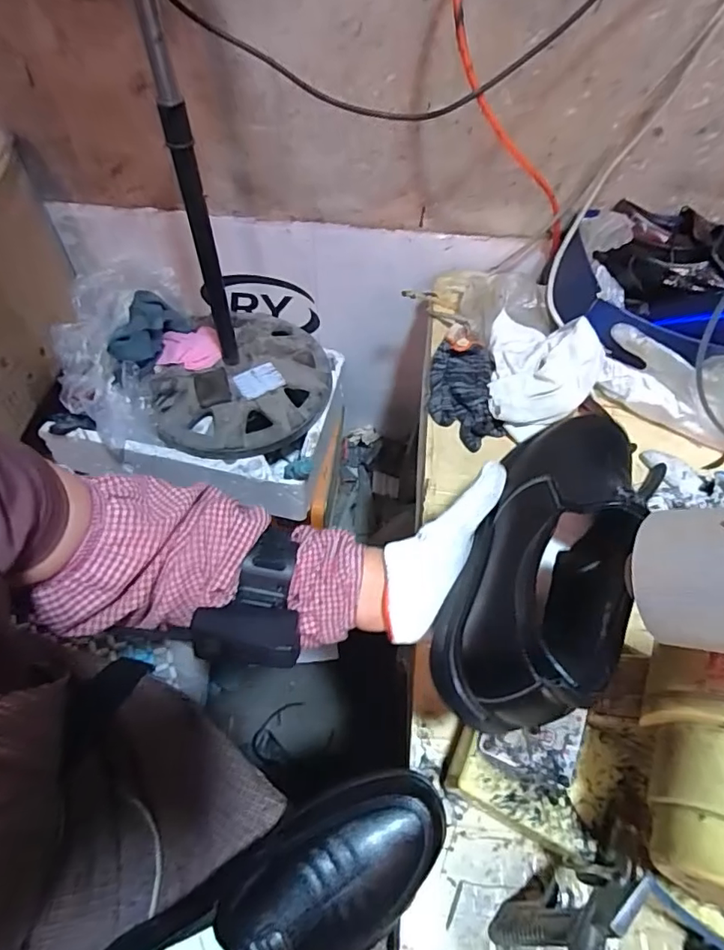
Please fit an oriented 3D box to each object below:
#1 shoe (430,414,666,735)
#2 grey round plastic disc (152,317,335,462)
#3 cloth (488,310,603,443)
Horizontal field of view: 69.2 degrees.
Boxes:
[{"bbox_3d":[0.134,0.050,0.359,0.099,0.086,0.238,30,50,14],"label":"shoe"},{"bbox_3d":[-0.182,-0.159,0.811,0.262,0.041,0.299,0,58,-4],"label":"grey round plastic disc"},{"bbox_3d":[0.224,-0.137,0.633,0.132,0.053,0.179,9,57,1],"label":"cloth"}]

